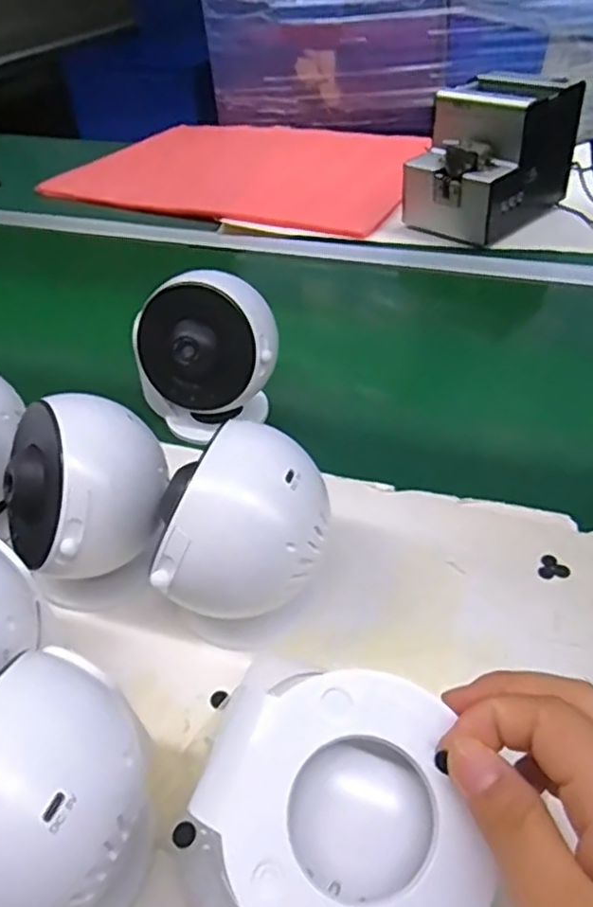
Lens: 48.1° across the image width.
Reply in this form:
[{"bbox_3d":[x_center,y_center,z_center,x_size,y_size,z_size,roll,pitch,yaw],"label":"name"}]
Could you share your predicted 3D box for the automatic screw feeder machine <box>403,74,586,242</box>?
[{"bbox_3d":[0.237,-0.360,0.815,0.135,0.149,0.192,29,50,30],"label":"automatic screw feeder machine"}]

